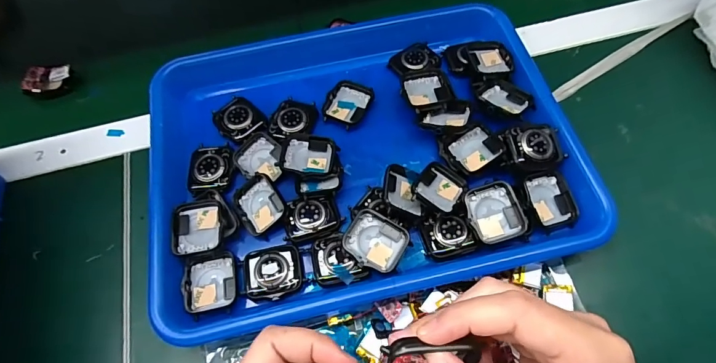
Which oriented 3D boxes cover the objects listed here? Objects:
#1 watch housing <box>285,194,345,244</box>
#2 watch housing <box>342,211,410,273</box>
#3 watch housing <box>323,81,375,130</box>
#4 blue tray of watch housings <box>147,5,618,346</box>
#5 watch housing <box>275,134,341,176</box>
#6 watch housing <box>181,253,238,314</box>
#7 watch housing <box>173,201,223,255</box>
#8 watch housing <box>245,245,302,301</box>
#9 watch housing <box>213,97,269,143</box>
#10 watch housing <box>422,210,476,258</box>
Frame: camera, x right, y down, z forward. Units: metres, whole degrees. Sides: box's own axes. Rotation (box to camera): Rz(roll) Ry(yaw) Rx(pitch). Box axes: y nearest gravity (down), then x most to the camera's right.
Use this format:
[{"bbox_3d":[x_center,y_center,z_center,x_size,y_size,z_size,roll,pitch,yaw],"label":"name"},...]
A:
[{"bbox_3d":[-0.036,0.026,0.301,0.043,0.009,0.030,-15,63,-4],"label":"watch housing"},{"bbox_3d":[0.012,0.044,0.286,0.041,0.013,0.036,22,66,14],"label":"watch housing"},{"bbox_3d":[-0.010,-0.068,0.351,0.037,0.009,0.042,21,66,14],"label":"watch housing"},{"bbox_3d":[-0.002,-0.037,0.340,0.328,0.043,0.274,-13,62,-3],"label":"blue tray of watch housings"},{"bbox_3d":[-0.040,-0.020,0.321,0.044,0.015,0.036,8,63,8],"label":"watch housing"},{"bbox_3d":[-0.106,0.073,0.286,0.037,0.014,0.039,-11,62,-2],"label":"watch housing"},{"bbox_3d":[-0.120,0.034,0.300,0.036,0.010,0.041,-10,62,-2],"label":"watch housing"},{"bbox_3d":[-0.063,0.063,0.284,0.040,0.010,0.037,-12,62,-3],"label":"watch housing"},{"bbox_3d":[-0.105,-0.055,0.346,0.038,0.009,0.046,-39,67,-16],"label":"watch housing"},{"bbox_3d":[0.066,0.038,0.288,0.035,0.009,0.030,-12,62,-3],"label":"watch housing"}]

